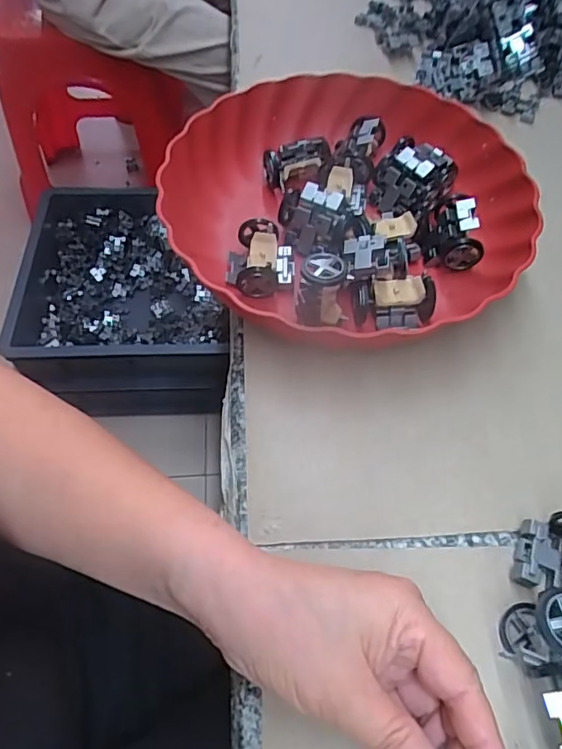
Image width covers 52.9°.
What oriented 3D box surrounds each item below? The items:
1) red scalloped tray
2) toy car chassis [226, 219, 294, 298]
[{"bbox_3d":[0.044,-0.117,0.399,0.242,0.049,0.248,15,59,7],"label":"red scalloped tray"},{"bbox_3d":[-0.014,-0.078,0.383,0.043,0.029,0.046,2,58,-1],"label":"toy car chassis"}]

